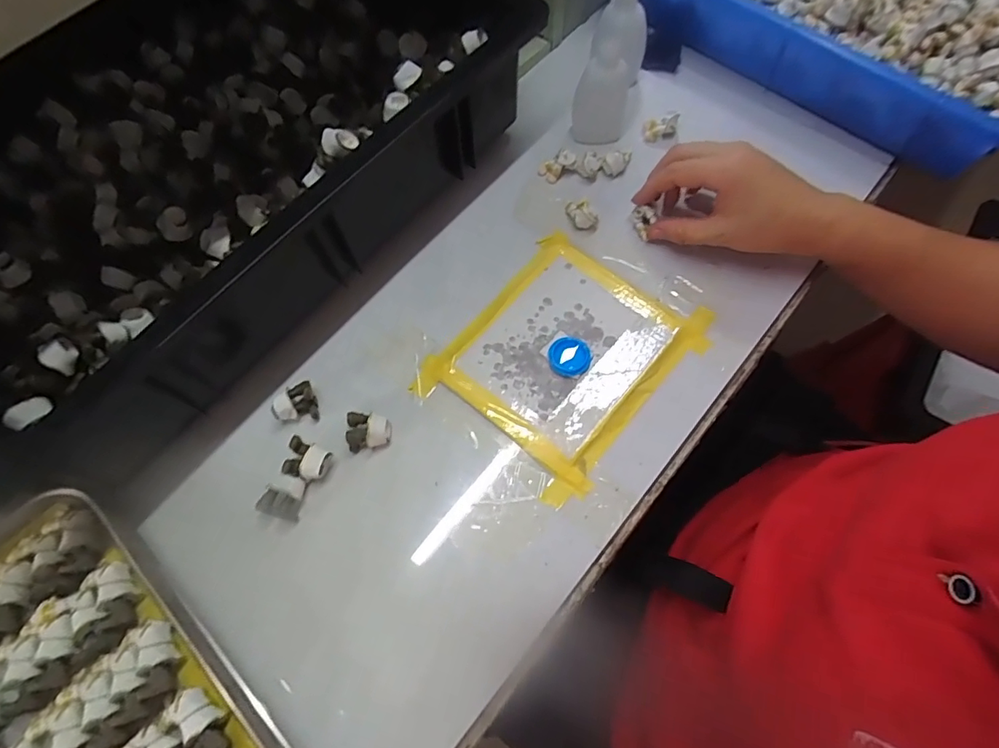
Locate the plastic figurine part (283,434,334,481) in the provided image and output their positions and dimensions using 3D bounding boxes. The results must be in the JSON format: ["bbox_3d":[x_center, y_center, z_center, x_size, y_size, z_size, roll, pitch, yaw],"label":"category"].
[{"bbox_3d":[-0.126,0.056,0.332,0.033,0.015,0.023,22,70,10],"label":"plastic figurine part"}]

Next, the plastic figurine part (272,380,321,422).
[{"bbox_3d":[-0.140,0.018,0.350,0.026,0.015,0.027,-15,68,-4],"label":"plastic figurine part"}]

